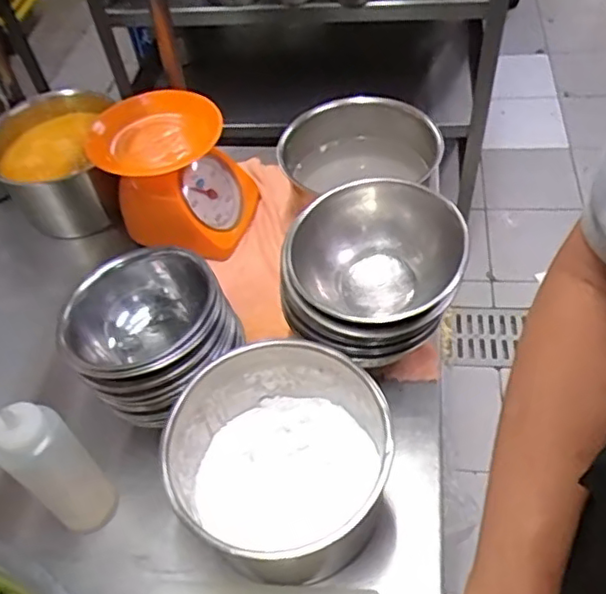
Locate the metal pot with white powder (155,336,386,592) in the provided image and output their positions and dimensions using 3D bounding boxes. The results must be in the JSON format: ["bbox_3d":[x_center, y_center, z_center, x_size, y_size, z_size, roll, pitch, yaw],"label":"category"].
[{"bbox_3d":[-0.018,0.150,0.581,0.188,0.128,0.183,-3,51,3],"label":"metal pot with white powder"}]

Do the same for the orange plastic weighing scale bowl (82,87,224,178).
[{"bbox_3d":[-0.189,-0.205,0.791,0.156,0.043,0.144,-3,51,3],"label":"orange plastic weighing scale bowl"}]

